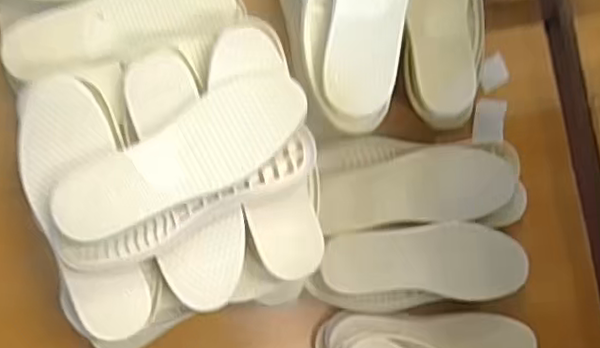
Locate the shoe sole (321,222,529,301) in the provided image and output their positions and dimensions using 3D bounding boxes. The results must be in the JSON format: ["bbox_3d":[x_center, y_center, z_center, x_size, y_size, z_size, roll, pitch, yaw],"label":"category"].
[{"bbox_3d":[0.166,0.113,0.868,0.269,0.019,0.098,5,87,-10],"label":"shoe sole"}]

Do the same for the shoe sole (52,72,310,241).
[{"bbox_3d":[-0.117,-0.019,0.684,0.270,0.041,0.086,-30,93,-10],"label":"shoe sole"}]

